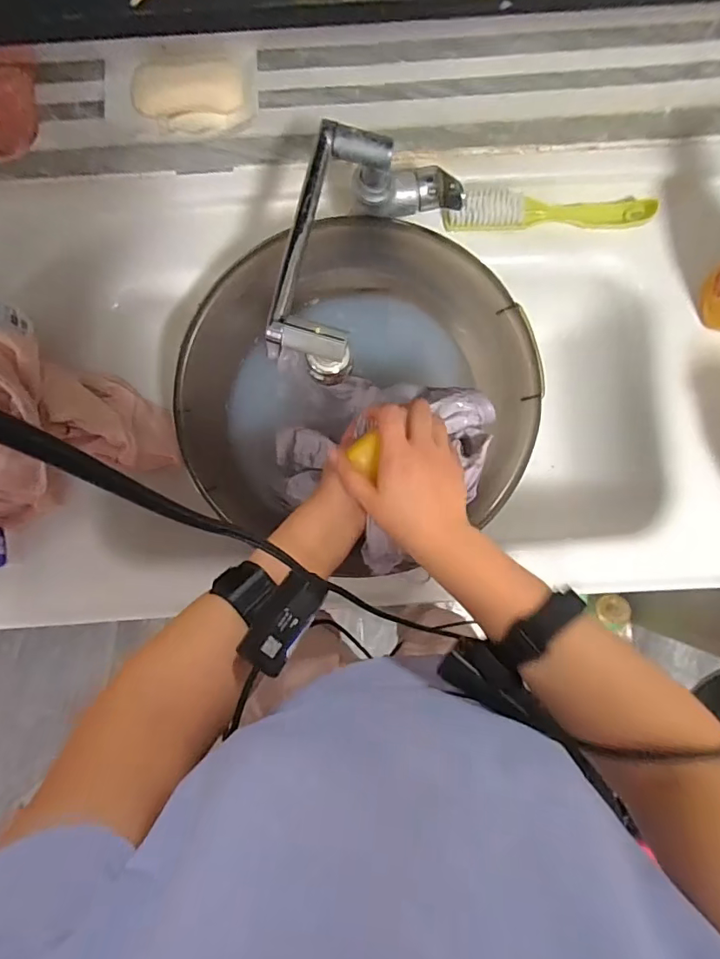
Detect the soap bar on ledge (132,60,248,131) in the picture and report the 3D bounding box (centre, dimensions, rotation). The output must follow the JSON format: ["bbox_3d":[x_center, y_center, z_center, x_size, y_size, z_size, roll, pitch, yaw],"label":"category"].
[{"bbox_3d":[-0.146,-0.333,0.434,0.094,0.013,0.053,3,85,0],"label":"soap bar on ledge"}]

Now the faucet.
[{"bbox_3d":[0.005,-0.209,0.463,0.123,0.091,0.243,20,86,2],"label":"faucet"}]

